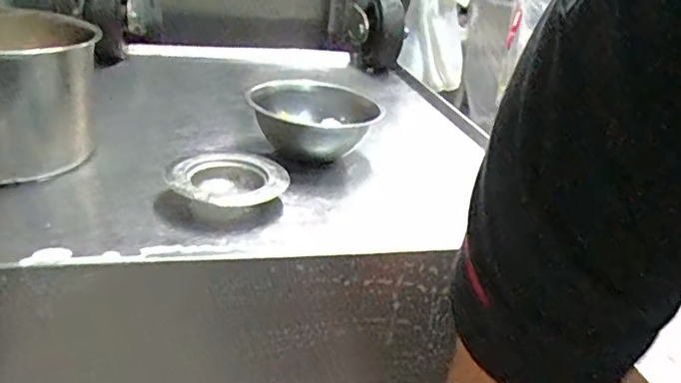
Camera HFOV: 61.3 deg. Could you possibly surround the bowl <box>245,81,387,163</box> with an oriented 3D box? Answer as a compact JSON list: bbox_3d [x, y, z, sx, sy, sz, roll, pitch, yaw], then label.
[{"bbox_3d":[-0.032,-0.081,0.652,0.135,0.060,0.132,5,25,-3],"label":"bowl"}]

